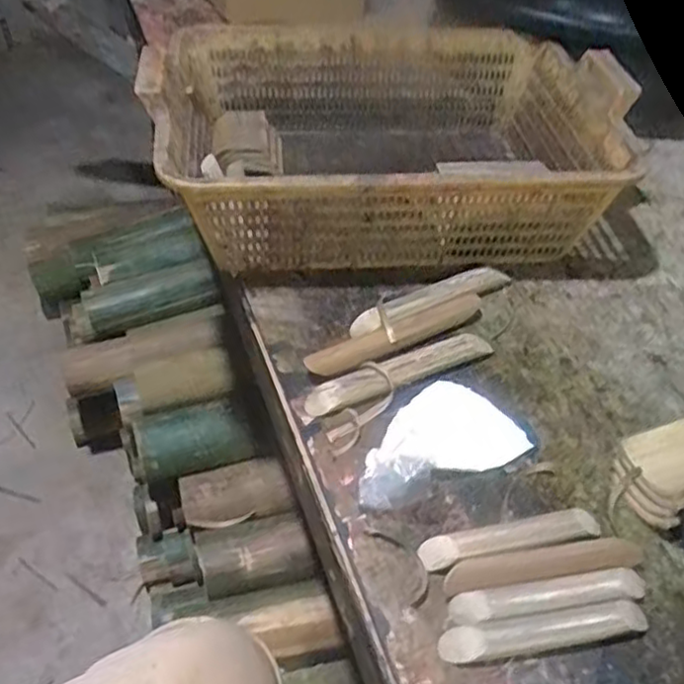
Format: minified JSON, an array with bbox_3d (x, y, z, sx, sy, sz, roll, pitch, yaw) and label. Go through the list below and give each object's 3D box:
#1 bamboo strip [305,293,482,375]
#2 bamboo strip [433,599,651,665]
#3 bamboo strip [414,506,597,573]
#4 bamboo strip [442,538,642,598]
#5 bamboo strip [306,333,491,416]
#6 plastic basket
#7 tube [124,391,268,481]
[{"bbox_3d":[0.046,-0.007,0.538,0.160,0.009,0.025,-23,50,-24],"label":"bamboo strip"},{"bbox_3d":[0.114,0.162,0.389,0.118,0.014,0.019,-5,46,-8],"label":"bamboo strip"},{"bbox_3d":[0.105,0.121,0.427,0.114,0.012,0.023,-8,46,-11],"label":"bamboo strip"},{"bbox_3d":[0.123,0.132,0.413,0.126,0.007,0.020,-8,46,-10],"label":"bamboo strip"},{"bbox_3d":[0.045,0.021,0.513,0.152,0.010,0.027,-19,49,-21],"label":"bamboo strip"},{"bbox_3d":[0.035,-0.181,0.661,0.410,0.144,0.295,-3,46,-7],"label":"plastic basket"},{"bbox_3d":[-0.180,0.117,0.840,0.171,0.077,0.068,-17,44,12],"label":"tube"}]

